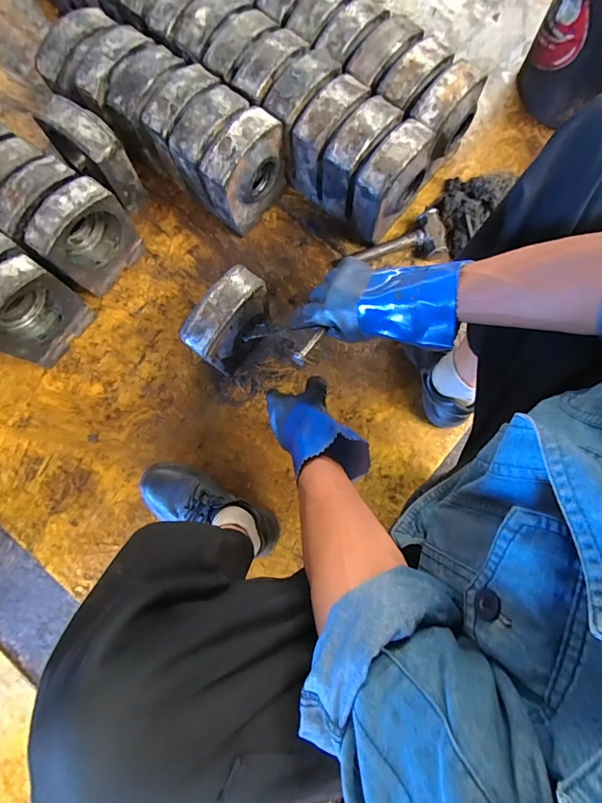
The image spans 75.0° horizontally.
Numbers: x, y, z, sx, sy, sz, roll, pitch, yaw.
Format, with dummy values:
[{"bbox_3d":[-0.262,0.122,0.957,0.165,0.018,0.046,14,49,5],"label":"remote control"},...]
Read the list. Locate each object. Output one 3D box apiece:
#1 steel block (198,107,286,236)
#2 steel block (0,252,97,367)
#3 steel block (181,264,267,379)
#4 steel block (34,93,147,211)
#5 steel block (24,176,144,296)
[{"bbox_3d":[-0.107,-0.450,0.788,0.083,0.196,0.164,38,83,7],"label":"steel block"},{"bbox_3d":[-0.505,-0.165,0.738,0.088,0.189,0.159,36,81,6],"label":"steel block"},{"bbox_3d":[-0.126,-0.135,0.734,0.084,0.186,0.164,38,81,7],"label":"steel block"},{"bbox_3d":[-0.408,-0.488,0.793,0.148,0.188,0.076,34,82,6],"label":"steel block"},{"bbox_3d":[-0.413,-0.314,0.765,0.076,0.189,0.167,42,81,7],"label":"steel block"}]

